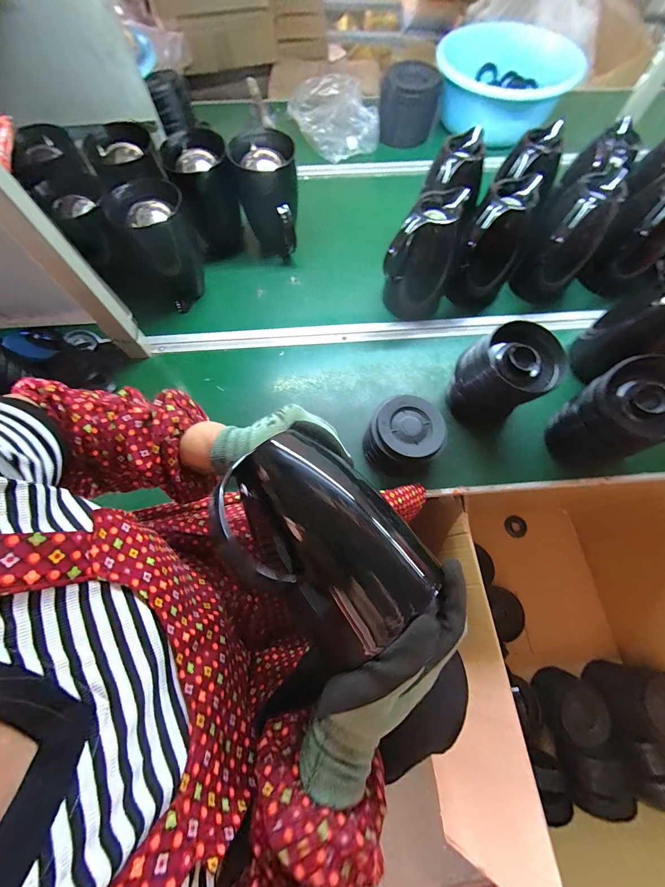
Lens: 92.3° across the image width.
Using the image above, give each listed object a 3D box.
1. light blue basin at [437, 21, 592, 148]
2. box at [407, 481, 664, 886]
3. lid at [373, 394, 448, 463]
[{"bbox_3d":[0.472,-1.000,0.880,0.349,0.128,0.371,0,69,0],"label":"light blue basin"},{"bbox_3d":[0.471,0.430,0.660,0.580,0.375,0.659,-7,69,-3],"label":"box"},{"bbox_3d":[0.126,-0.026,0.521,0.116,0.015,0.118,0,69,0],"label":"lid"}]

